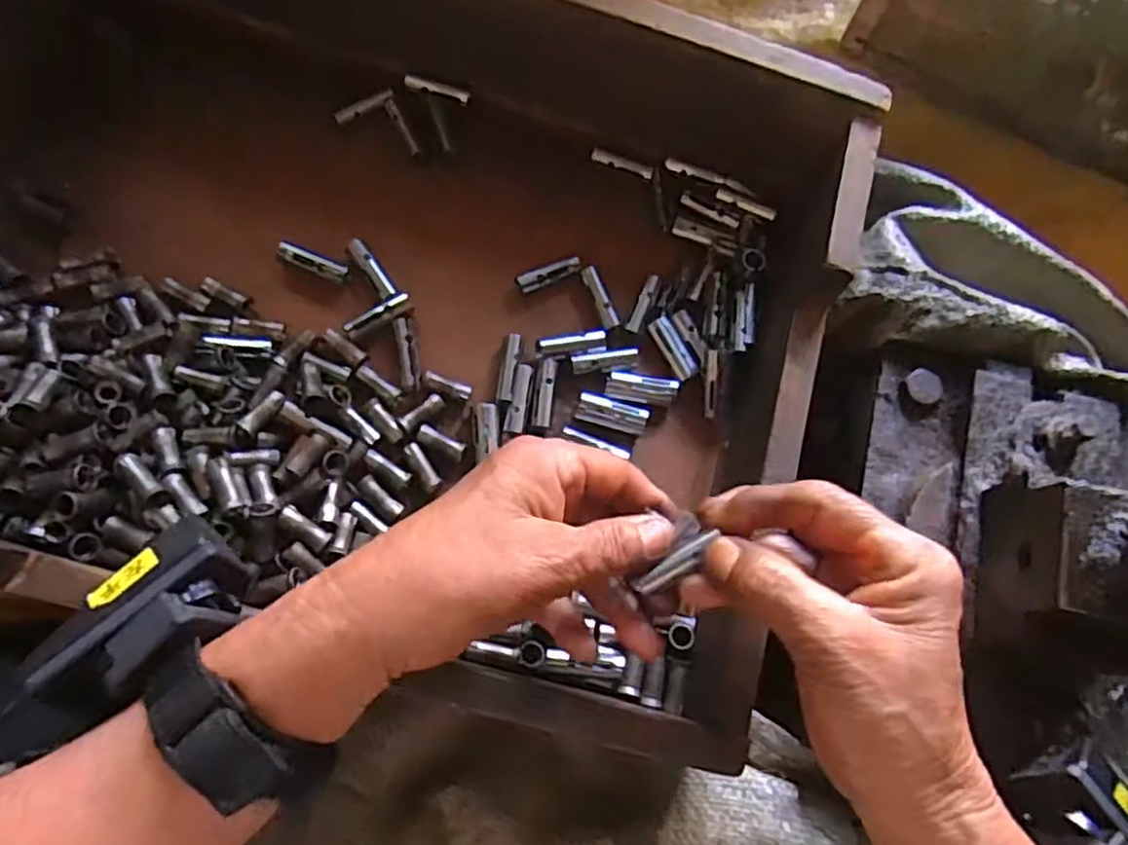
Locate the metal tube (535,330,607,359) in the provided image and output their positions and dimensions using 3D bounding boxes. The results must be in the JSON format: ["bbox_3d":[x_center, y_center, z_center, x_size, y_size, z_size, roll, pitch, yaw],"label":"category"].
[{"bbox_3d":[0.004,-0.042,0.381,0.038,0.007,0.010,-11,68,-7],"label":"metal tube"}]

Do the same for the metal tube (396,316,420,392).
[{"bbox_3d":[-0.081,-0.036,0.371,0.009,0.006,0.041,-8,68,-6],"label":"metal tube"}]

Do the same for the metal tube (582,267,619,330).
[{"bbox_3d":[0.020,-0.069,0.392,0.008,0.006,0.037,-21,70,-11],"label":"metal tube"}]

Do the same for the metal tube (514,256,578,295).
[{"bbox_3d":[-0.008,-0.081,0.391,0.037,0.007,0.007,-27,71,-13],"label":"metal tube"}]

